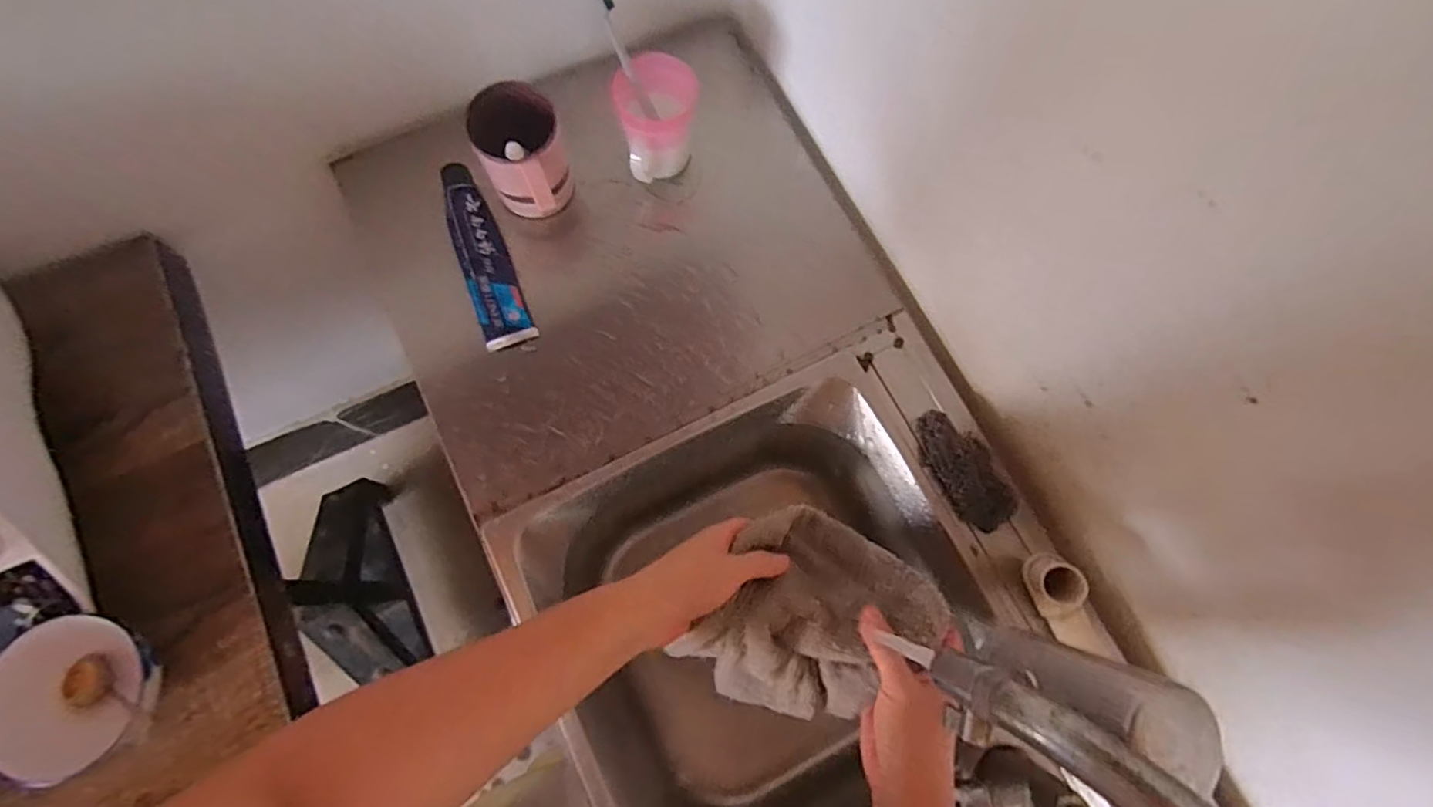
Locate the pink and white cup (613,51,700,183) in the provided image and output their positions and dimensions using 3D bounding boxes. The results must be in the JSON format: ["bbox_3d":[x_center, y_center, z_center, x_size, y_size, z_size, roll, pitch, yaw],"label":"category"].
[{"bbox_3d":[-0.056,-0.278,0.631,0.077,0.110,0.084,1,74,-3],"label":"pink and white cup"}]

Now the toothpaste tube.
[{"bbox_3d":[-0.238,-0.152,0.624,0.048,0.034,0.199,-20,76,-8],"label":"toothpaste tube"}]

